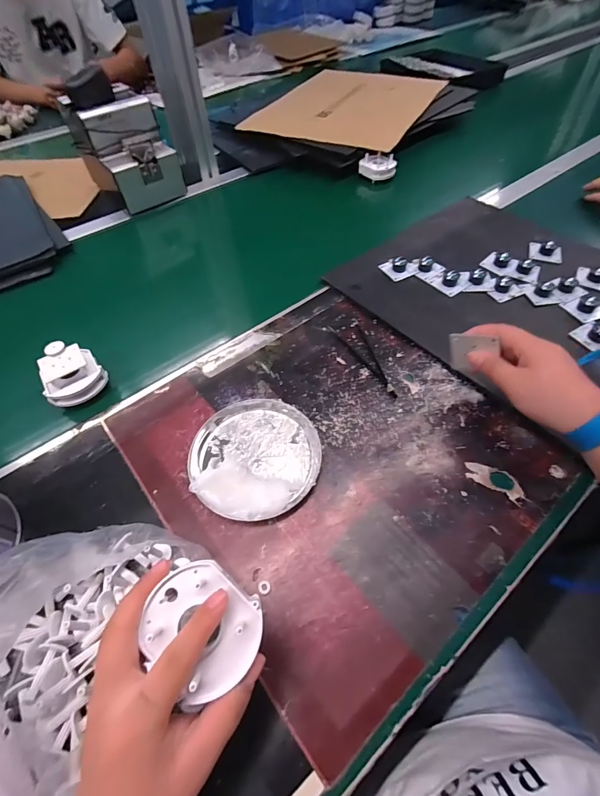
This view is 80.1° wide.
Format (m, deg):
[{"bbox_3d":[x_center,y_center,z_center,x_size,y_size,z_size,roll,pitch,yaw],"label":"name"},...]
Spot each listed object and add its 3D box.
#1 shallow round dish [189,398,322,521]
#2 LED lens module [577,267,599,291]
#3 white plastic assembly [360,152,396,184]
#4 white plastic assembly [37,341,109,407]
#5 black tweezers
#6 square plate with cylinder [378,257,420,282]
[{"bbox_3d":[-0.045,0.054,0.355,0.127,0.028,0.126,-1,56,1],"label":"shallow round dish"},{"bbox_3d":[0.409,-0.165,0.494,0.031,0.022,0.049,-38,63,-21],"label":"LED lens module"},{"bbox_3d":[0.153,-0.456,0.707,0.071,0.036,0.038,1,54,3],"label":"white plastic assembly"},{"bbox_3d":[-0.262,-0.029,0.411,0.061,0.046,0.057,-28,60,-16],"label":"white plastic assembly"},{"bbox_3d":[0.083,-0.052,0.435,0.035,0.004,0.130,-23,58,-13],"label":"black tweezers"},{"bbox_3d":[0.147,-0.195,0.521,0.047,0.019,0.042,-22,58,-13],"label":"square plate with cylinder"}]

